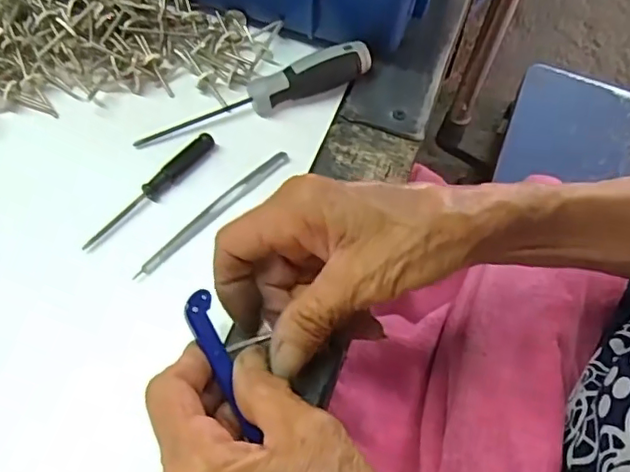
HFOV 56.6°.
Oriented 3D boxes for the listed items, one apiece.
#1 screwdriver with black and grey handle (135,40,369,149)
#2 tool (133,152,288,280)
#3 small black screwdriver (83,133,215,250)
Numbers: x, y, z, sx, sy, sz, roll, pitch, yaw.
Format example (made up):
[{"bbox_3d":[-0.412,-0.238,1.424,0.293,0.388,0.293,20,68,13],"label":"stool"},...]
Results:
[{"bbox_3d":[-0.035,-0.085,0.348,0.145,0.025,0.019,-21,64,-16],"label":"screwdriver with black and grey handle"},{"bbox_3d":[-0.054,-0.013,0.316,0.008,0.007,0.106,39,64,17],"label":"tool"},{"bbox_3d":[-0.088,-0.025,0.320,0.011,0.008,0.091,33,63,14],"label":"small black screwdriver"}]

